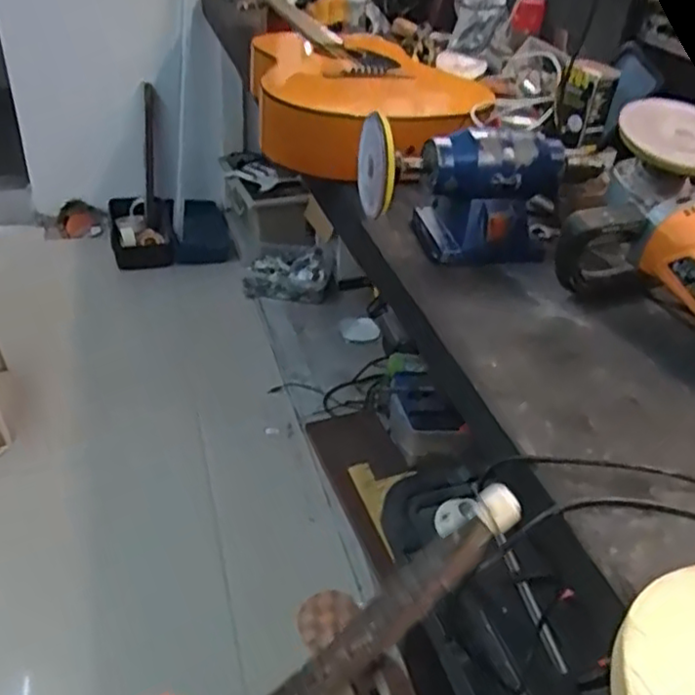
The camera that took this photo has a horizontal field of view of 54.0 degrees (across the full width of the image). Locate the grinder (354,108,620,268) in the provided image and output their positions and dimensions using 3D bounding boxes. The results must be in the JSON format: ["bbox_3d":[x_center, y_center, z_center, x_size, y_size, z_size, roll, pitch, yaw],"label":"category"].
[{"bbox_3d":[0.169,-0.198,0.842,0.306,0.134,0.116,-2,38,-10],"label":"grinder"}]

